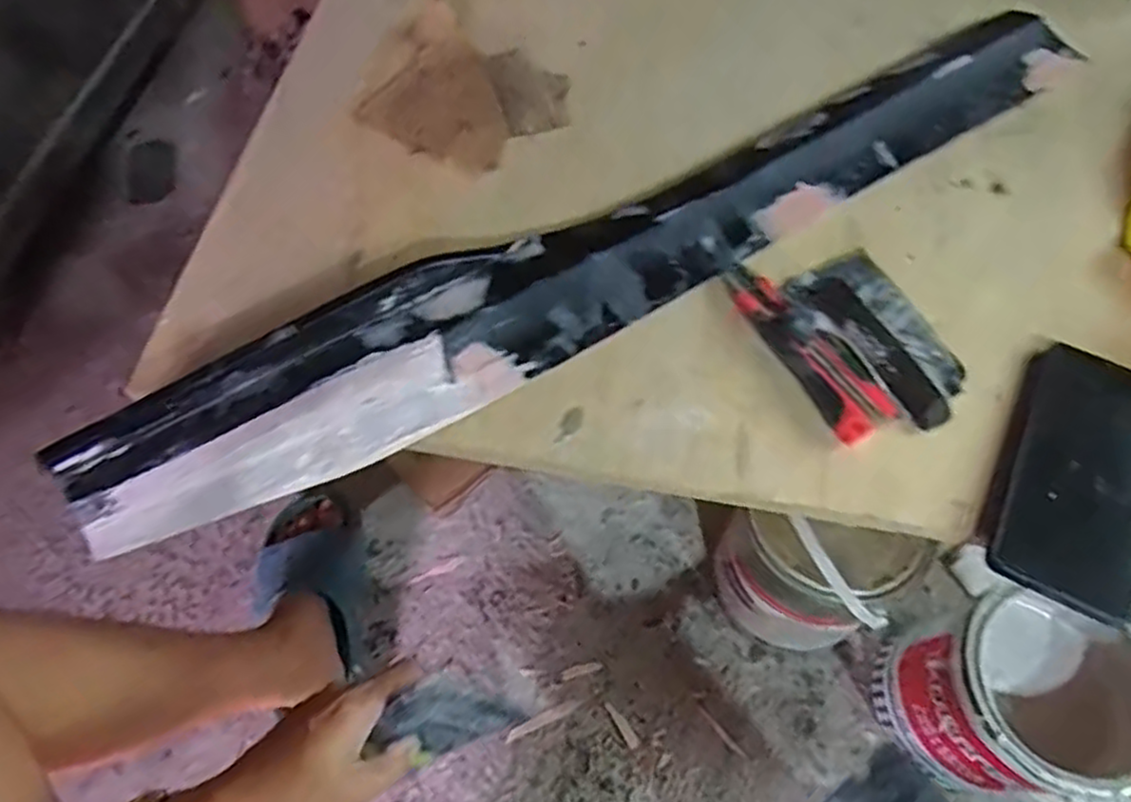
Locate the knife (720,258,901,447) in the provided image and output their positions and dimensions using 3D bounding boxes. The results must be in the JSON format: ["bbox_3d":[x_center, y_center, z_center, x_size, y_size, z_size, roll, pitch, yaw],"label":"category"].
[{"bbox_3d":[0.153,-0.039,0.463,0.041,0.022,0.138,-27,65,-12],"label":"knife"}]

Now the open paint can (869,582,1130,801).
[{"bbox_3d":[0.407,0.267,0.663,0.179,0.208,0.157,-15,63,-6],"label":"open paint can"}]

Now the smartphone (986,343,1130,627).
[{"bbox_3d":[0.306,0.043,0.432,0.078,0.014,0.162,25,66,14],"label":"smartphone"}]

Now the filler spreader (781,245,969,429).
[{"bbox_3d":[0.208,-0.044,0.475,0.062,0.013,0.128,-30,65,-13],"label":"filler spreader"}]

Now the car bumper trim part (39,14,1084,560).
[{"bbox_3d":[0.053,-0.112,0.487,0.745,0.044,0.087,-29,65,-13],"label":"car bumper trim part"}]

